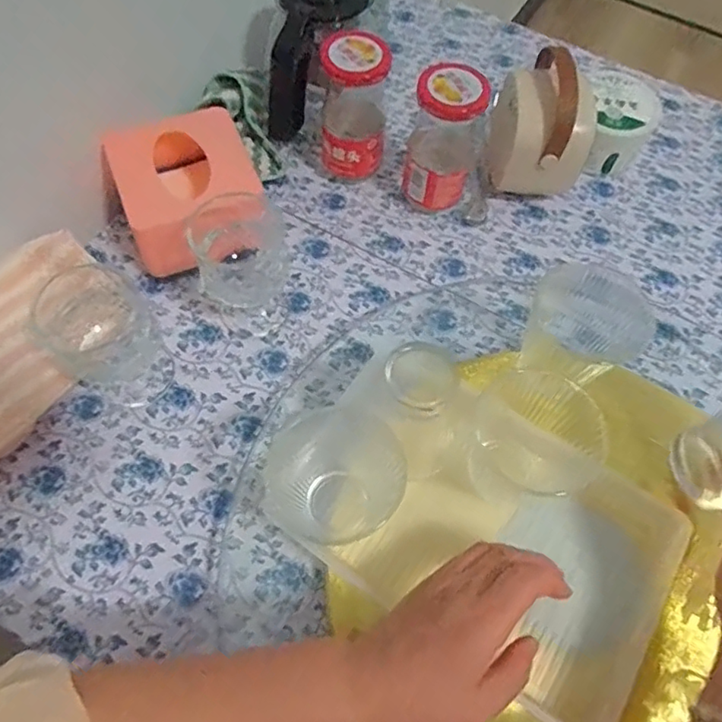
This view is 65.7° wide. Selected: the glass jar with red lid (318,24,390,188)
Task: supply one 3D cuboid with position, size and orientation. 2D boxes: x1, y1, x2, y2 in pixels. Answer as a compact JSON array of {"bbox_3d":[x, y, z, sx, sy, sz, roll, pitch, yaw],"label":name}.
[{"bbox_3d":[-0.007,-0.219,0.501,0.061,0.127,0.058,2,64,-2],"label":"glass jar with red lid"}]

